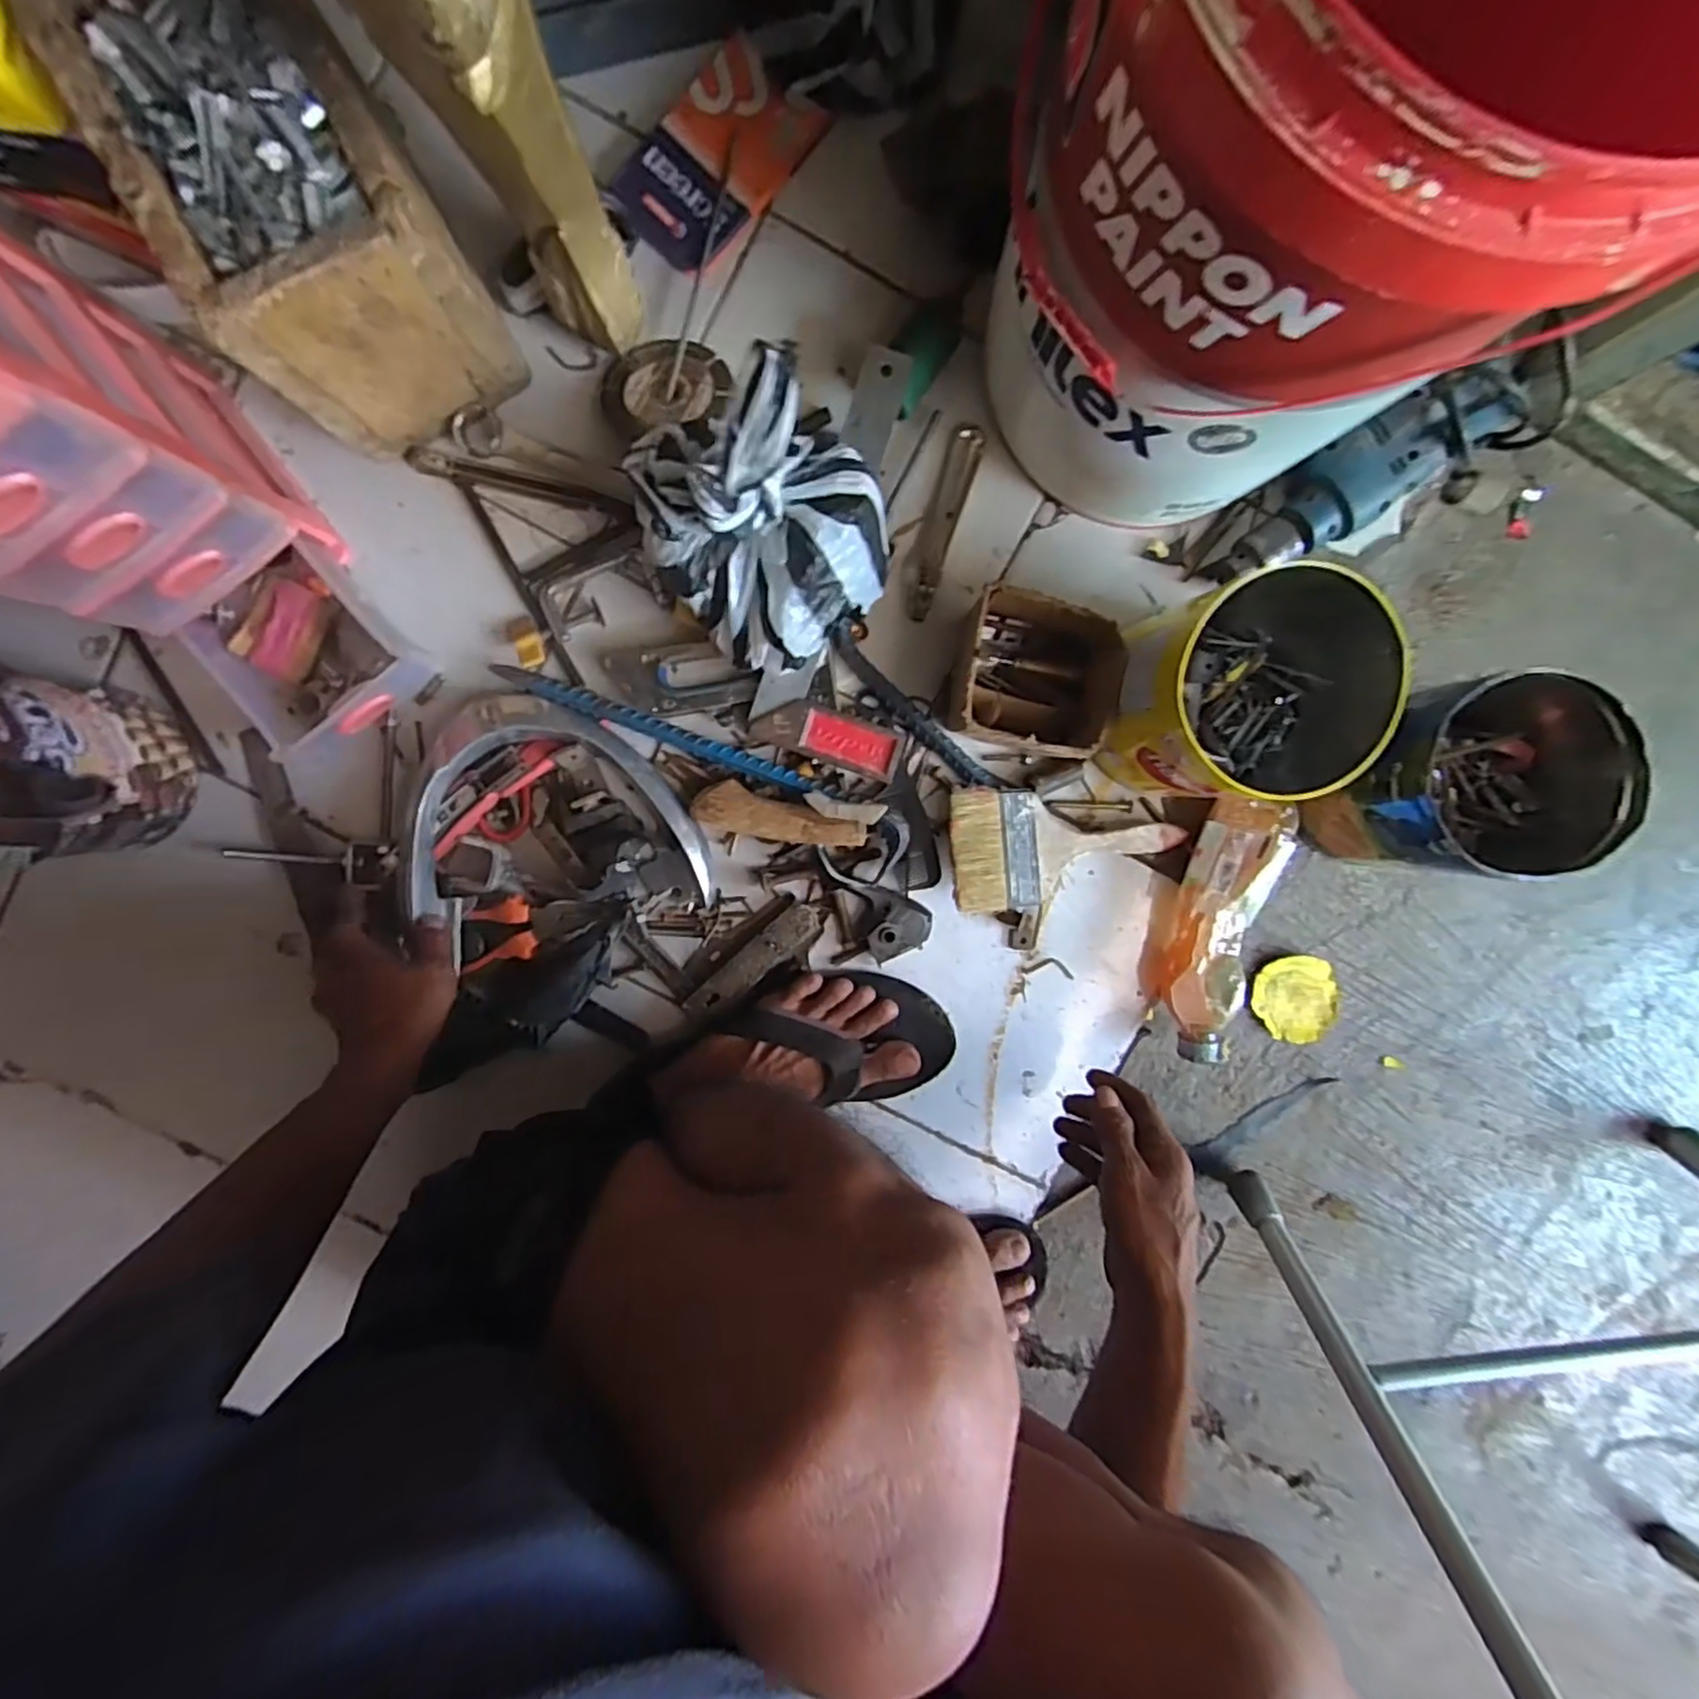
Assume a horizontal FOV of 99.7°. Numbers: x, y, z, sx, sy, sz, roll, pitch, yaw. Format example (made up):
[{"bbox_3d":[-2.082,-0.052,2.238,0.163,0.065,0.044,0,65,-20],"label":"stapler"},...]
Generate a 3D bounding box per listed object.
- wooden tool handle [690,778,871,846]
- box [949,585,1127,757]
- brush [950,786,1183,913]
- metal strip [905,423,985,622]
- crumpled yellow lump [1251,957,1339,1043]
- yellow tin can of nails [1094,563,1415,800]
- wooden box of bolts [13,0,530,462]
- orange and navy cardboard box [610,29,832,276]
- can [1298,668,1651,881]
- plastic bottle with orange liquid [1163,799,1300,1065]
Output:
[{"bbox_3d":[-0.056,-0.024,0.558,0.139,0.023,0.036,12,95,14],"label":"wooden tool handle"},{"bbox_3d":[0.137,-0.130,0.552,0.117,0.078,0.102,17,94,-4],"label":"box"},{"bbox_3d":[0.174,0.002,0.579,0.186,0.016,0.095,2,87,-7],"label":"brush"},{"bbox_3d":[0.073,-0.261,0.575,0.028,0.010,0.151,16,94,-4],"label":"metal strip"},{"bbox_3d":[0.402,0.137,0.641,0.069,0.017,0.078,-35,96,1],"label":"crumpled yellow lump"},{"bbox_3d":[0.278,-0.113,0.523,0.162,0.155,0.147,-8,95,-2],"label":"yellow tin can of nails"},{"bbox_3d":[-0.341,-0.403,0.466,0.137,0.170,0.189,-28,96,0],"label":"wooden box of bolts"},{"bbox_3d":[-0.102,-0.518,0.541,0.094,0.019,0.149,41,92,-5],"label":"orange and navy cardboard box"},{"bbox_3d":[0.460,-0.056,0.546,0.161,0.138,0.137,0,95,-3],"label":"can"},{"bbox_3d":[0.303,0.066,0.592,0.070,0.061,0.220,9,95,-4],"label":"plastic bottle with orange liquid"}]

